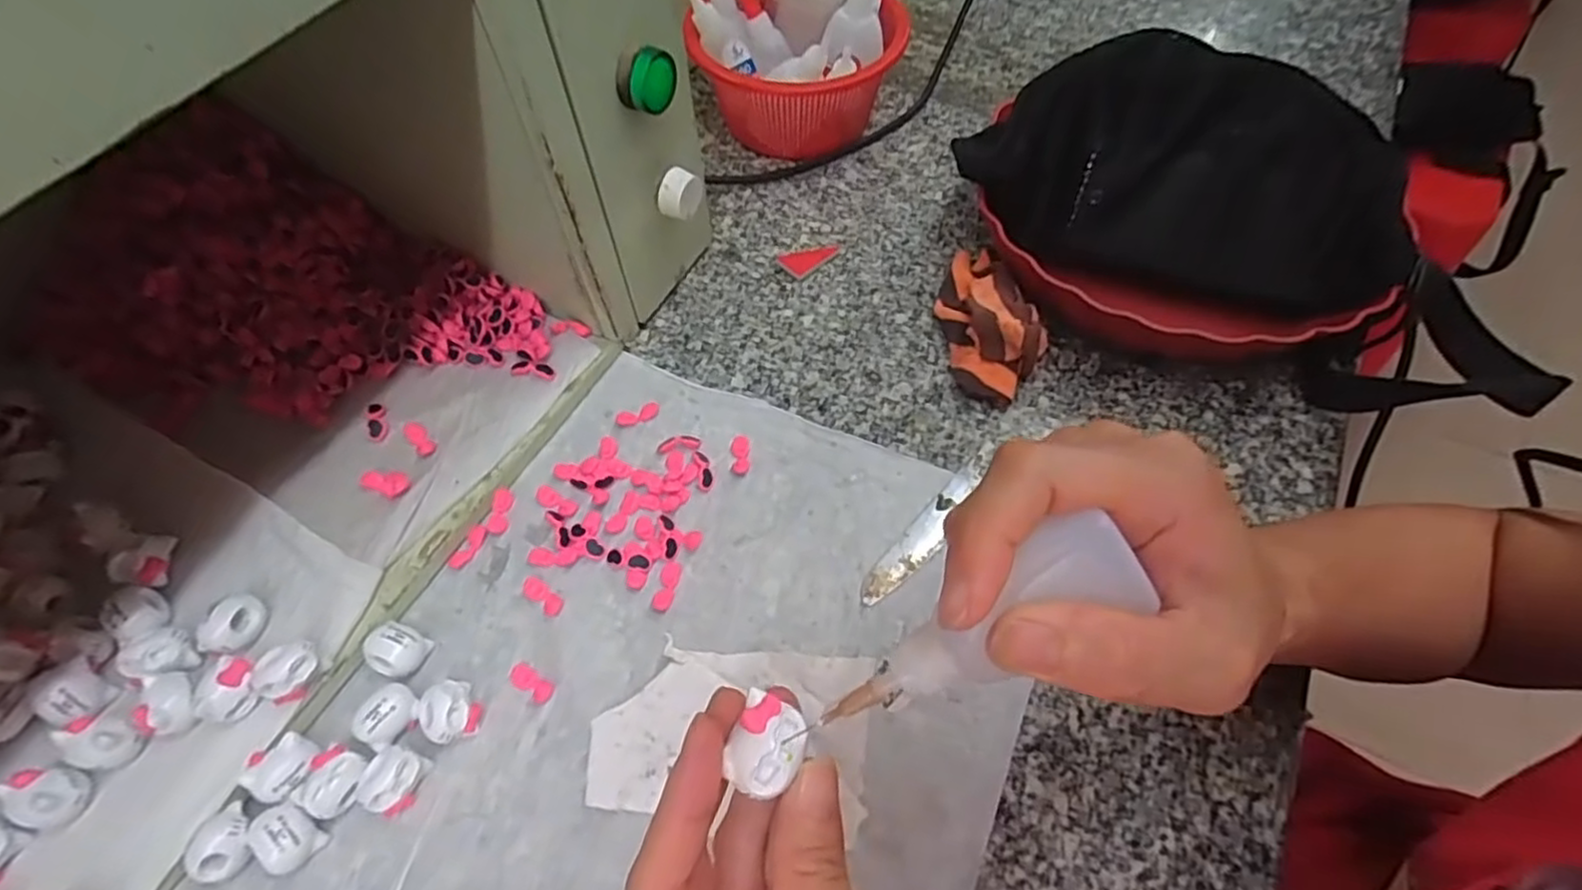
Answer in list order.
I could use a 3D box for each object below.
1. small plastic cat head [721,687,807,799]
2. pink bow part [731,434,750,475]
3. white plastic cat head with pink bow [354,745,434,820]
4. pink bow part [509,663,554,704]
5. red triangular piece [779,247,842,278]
[{"bbox_3d":[-0.007,0.083,0.198,0.019,0.008,0.025,22,62,13],"label":"small plastic cat head"},{"bbox_3d":[-0.028,0.005,0.390,0.011,0.004,0.024,-2,59,-1],"label":"pink bow part"},{"bbox_3d":[-0.169,0.141,0.302,0.021,0.017,0.025,24,62,14],"label":"white plastic cat head with pink bow"},{"bbox_3d":[-0.120,0.109,0.328,0.024,0.004,0.010,30,64,17],"label":"pink bow part"},{"bbox_3d":[0.012,-0.126,0.468,0.039,0.004,0.023,-35,65,-19],"label":"red triangular piece"}]

